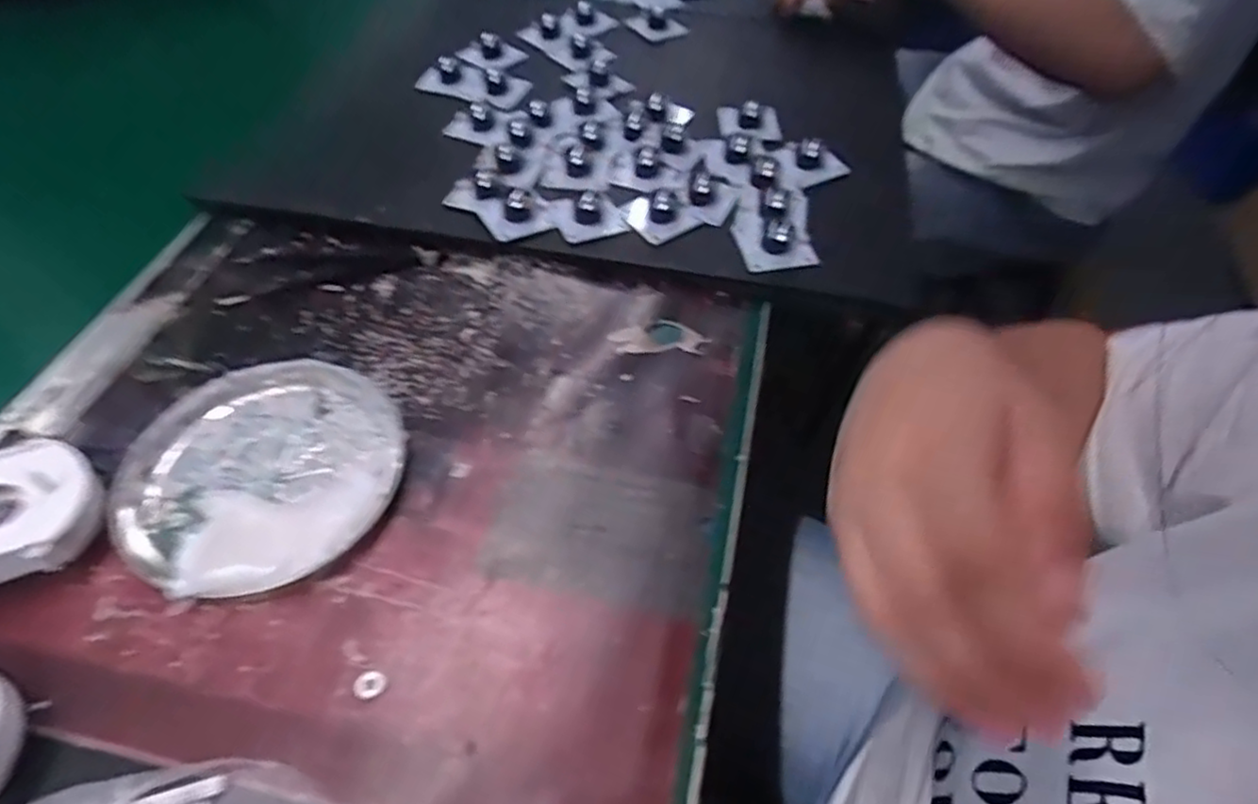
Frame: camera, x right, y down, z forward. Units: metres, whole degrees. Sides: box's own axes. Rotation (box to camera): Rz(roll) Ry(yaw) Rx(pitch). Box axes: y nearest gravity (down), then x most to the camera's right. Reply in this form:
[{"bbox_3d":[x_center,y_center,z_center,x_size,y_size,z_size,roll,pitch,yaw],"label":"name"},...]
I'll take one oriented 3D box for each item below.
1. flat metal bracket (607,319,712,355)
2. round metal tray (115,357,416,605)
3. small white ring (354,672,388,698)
[{"bbox_3d":[0.018,-0.040,0.398,0.058,0.004,0.023,0,53,-2],"label":"flat metal bracket"},{"bbox_3d":[-0.182,0.031,0.330,0.131,0.024,0.129,1,53,-1],"label":"round metal tray"},{"bbox_3d":[-0.108,0.116,0.277,0.012,0.004,0.012,2,51,-2],"label":"small white ring"}]

